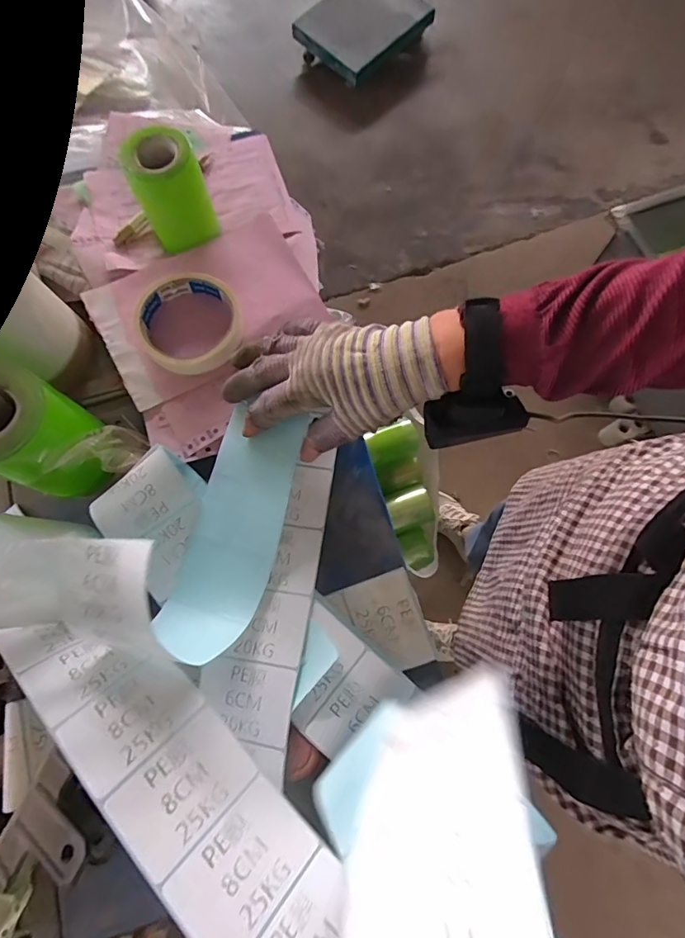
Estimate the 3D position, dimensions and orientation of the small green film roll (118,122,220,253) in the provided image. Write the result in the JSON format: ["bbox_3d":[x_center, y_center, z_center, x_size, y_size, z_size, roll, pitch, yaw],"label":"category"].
[{"bbox_3d":[-0.148,-0.242,0.406,0.058,0.082,0.052,-17,76,-4],"label":"small green film roll"}]

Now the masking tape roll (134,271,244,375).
[{"bbox_3d":[-0.132,-0.128,0.402,0.088,0.020,0.089,0,75,0],"label":"masking tape roll"}]

